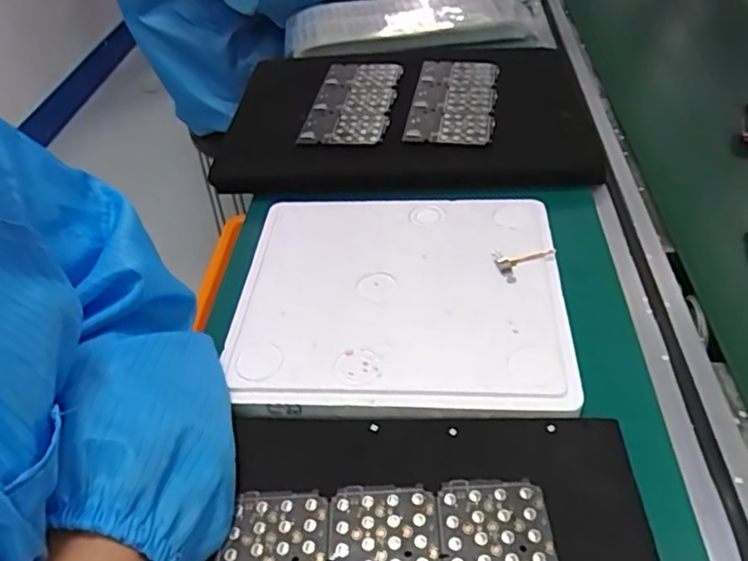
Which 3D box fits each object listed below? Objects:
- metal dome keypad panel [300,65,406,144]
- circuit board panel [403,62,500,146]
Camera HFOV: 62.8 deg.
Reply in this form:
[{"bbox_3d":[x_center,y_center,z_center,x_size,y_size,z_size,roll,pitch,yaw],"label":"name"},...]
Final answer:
[{"bbox_3d":[-0.020,-0.182,0.624,0.080,0.011,0.152,5,45,9],"label":"metal dome keypad panel"},{"bbox_3d":[0.079,-0.179,0.609,0.080,0.008,0.158,5,45,9],"label":"circuit board panel"}]

